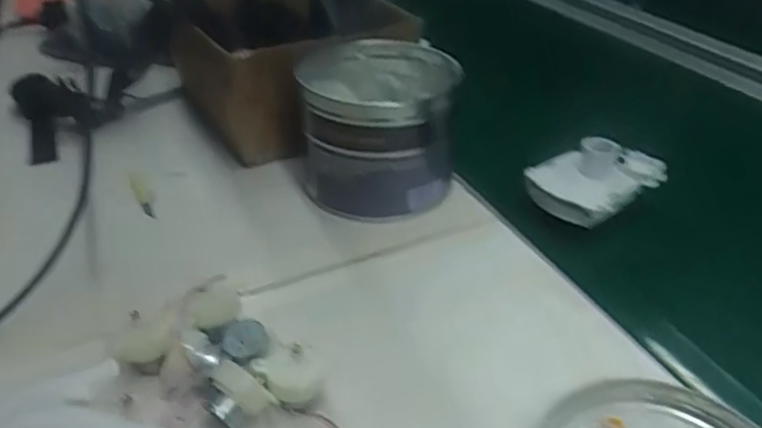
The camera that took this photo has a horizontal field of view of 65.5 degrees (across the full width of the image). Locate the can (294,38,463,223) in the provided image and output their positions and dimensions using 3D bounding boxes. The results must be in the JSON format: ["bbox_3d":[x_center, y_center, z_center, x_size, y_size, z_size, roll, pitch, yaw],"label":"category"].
[{"bbox_3d":[-0.002,-0.074,0.500,0.130,0.099,0.138,-7,36,-11],"label":"can"}]

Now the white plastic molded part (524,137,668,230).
[{"bbox_3d":[0.176,-0.025,0.494,0.104,0.065,0.066,-20,41,-26],"label":"white plastic molded part"}]

